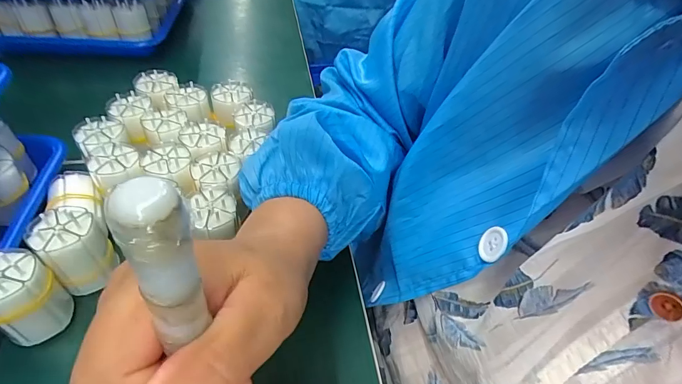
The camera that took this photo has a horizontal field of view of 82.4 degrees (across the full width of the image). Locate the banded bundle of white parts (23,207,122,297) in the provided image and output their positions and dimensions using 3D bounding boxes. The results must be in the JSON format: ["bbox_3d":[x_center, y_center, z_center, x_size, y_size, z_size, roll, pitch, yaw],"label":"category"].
[{"bbox_3d":[-0.186,0.041,0.274,0.037,0.054,0.038,2,47,-2],"label":"banded bundle of white parts"}]

